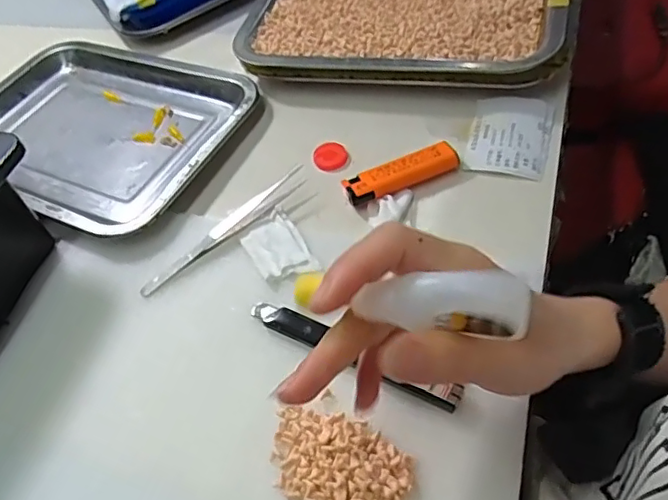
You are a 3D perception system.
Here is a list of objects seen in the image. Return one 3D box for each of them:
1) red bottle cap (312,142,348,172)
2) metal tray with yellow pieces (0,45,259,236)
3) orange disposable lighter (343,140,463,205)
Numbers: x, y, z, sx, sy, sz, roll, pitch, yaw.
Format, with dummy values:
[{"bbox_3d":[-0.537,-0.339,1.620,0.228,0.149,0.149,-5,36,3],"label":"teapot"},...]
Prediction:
[{"bbox_3d":[-0.002,-0.071,0.439,0.025,0.006,0.024,-5,54,7],"label":"red bottle cap"},{"bbox_3d":[-0.202,-0.106,0.487,0.247,0.030,0.182,19,61,22],"label":"metal tray with yellow pieces"},{"bbox_3d":[0.047,-0.054,0.404,0.080,0.012,0.021,-20,58,-9],"label":"orange disposable lighter"}]

